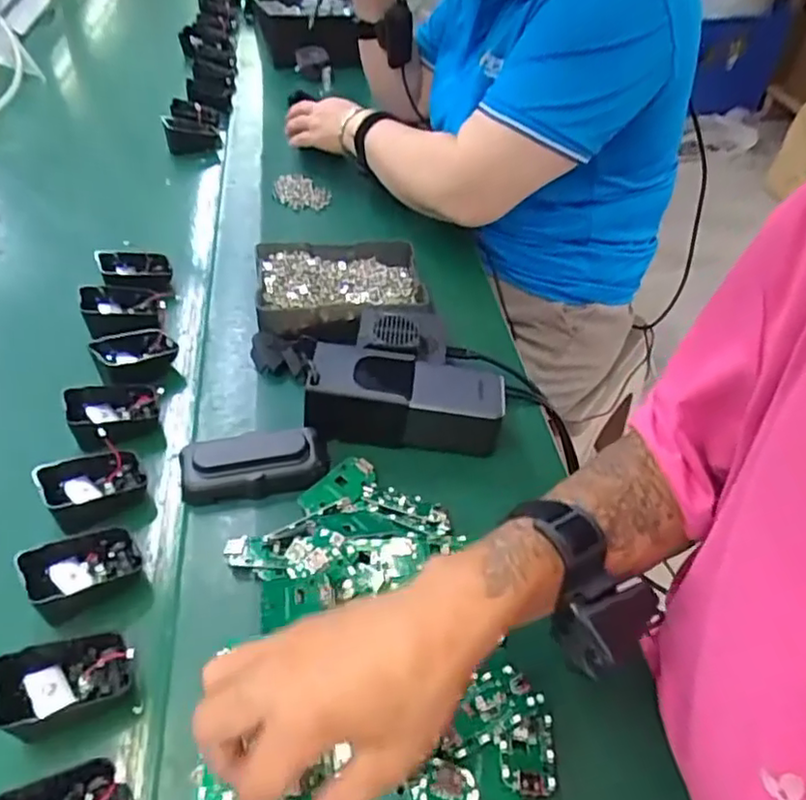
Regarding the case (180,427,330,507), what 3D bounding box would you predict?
[{"bbox_3d":[-0.112,0.049,0.488,0.107,0.027,0.049,-6,51,-9],"label":"case"}]

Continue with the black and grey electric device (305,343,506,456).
[{"bbox_3d":[0.003,-0.003,0.521,0.153,0.048,0.070,9,51,3],"label":"black and grey electric device"}]

